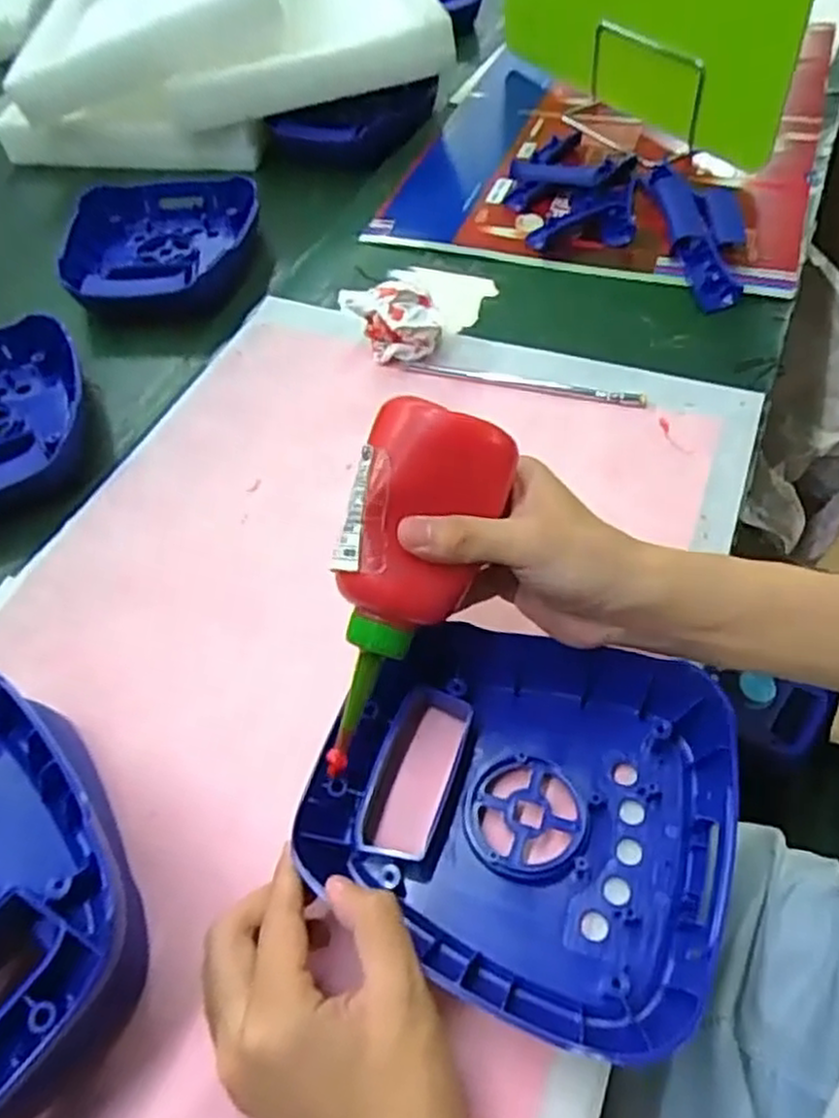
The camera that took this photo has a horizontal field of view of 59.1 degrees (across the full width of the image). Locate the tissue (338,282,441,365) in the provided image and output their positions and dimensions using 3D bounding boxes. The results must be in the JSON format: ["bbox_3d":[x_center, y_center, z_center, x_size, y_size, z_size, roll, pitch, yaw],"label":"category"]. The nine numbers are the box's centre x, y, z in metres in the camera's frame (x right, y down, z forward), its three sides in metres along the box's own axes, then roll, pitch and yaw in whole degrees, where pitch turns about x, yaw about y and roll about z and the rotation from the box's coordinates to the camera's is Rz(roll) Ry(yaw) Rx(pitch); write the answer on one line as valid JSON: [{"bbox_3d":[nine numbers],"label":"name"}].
[{"bbox_3d":[-0.019,-0.174,0.551,0.068,0.049,0.048,-7,54,0],"label":"tissue"}]

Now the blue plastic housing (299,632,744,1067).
[{"bbox_3d":[0.047,0.110,0.345,0.179,0.045,0.174,13,56,14],"label":"blue plastic housing"}]

